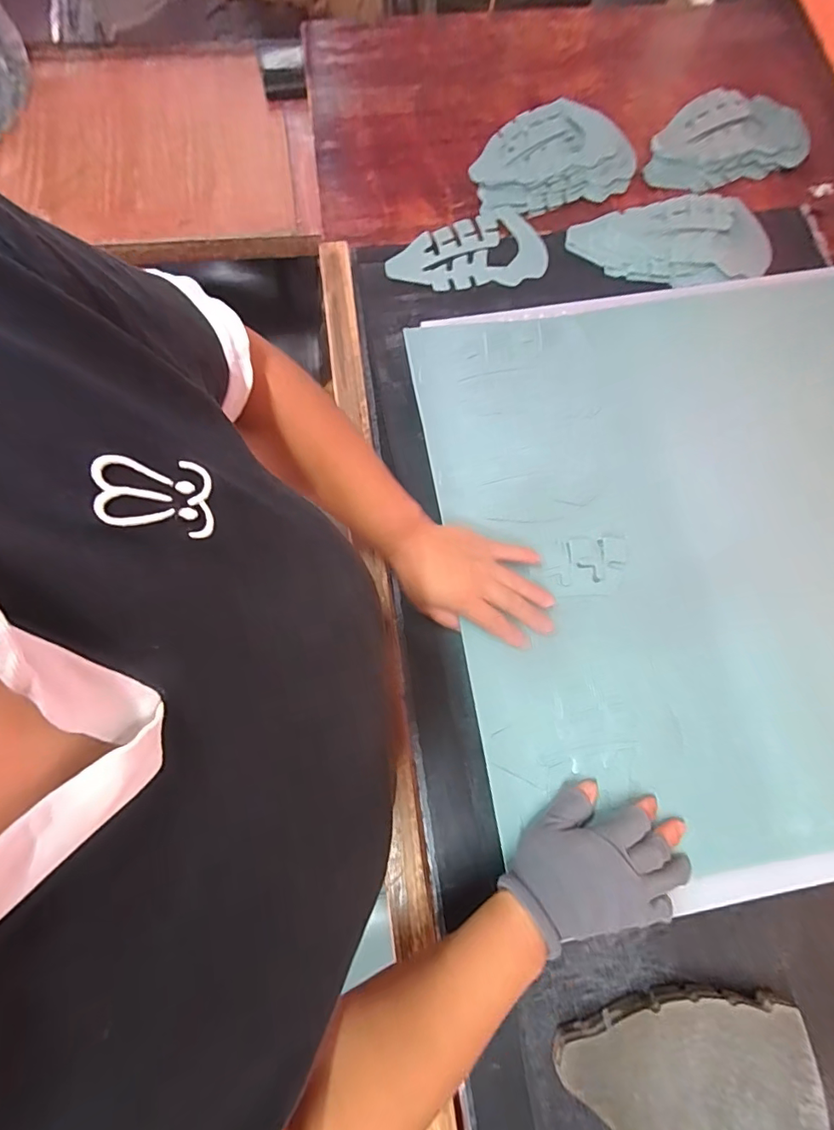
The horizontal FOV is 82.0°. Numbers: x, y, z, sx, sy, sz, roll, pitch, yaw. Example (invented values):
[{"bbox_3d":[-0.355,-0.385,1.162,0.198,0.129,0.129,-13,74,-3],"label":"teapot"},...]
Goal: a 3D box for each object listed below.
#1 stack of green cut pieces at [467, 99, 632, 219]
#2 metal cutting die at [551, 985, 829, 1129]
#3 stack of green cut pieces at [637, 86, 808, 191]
[{"bbox_3d":[0.168,-0.521,0.613,0.201,0.024,0.140,-12,77,-8],"label":"stack of green cut pieces"},{"bbox_3d":[0.203,0.397,0.365,0.187,0.032,0.117,2,75,-1],"label":"metal cutting die"},{"bbox_3d":[0.397,-0.552,0.626,0.222,0.029,0.126,-16,77,-8],"label":"stack of green cut pieces"}]

